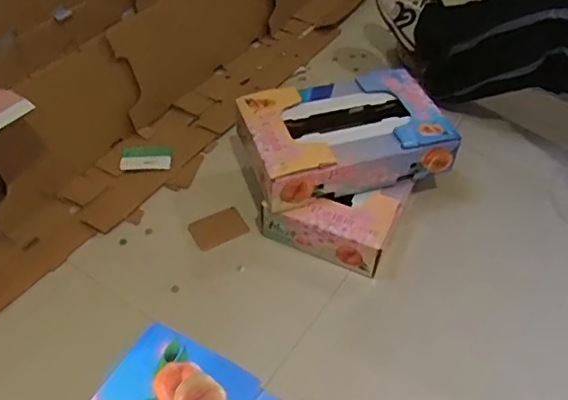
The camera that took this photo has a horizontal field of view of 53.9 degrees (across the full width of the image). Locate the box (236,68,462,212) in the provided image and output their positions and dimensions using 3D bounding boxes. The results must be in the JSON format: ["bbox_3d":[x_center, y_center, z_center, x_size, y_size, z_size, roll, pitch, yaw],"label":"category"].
[{"bbox_3d":[0.127,-0.143,1.175,0.409,0.111,0.246,-13,49,-13],"label":"box"}]

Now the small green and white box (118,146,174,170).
[{"bbox_3d":[-0.323,-0.098,1.311,0.118,0.021,0.064,-4,48,-5],"label":"small green and white box"}]

